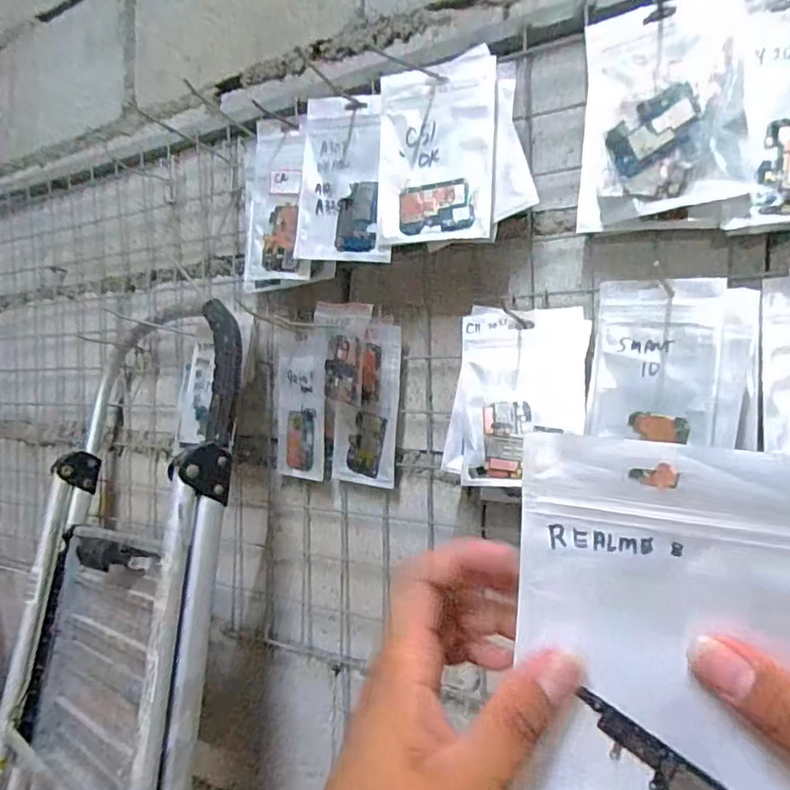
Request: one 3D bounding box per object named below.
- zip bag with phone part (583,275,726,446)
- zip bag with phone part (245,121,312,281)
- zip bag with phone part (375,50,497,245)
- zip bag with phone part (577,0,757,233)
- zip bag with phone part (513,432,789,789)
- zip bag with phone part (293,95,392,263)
[{"bbox_3d":[0.186,-0.025,0.411,0.087,0.111,0.009,0,0,32],"label":"zip bag with phone part"},{"bbox_3d":[-0.123,-0.202,0.596,0.084,0.161,0.015,0,0,29],"label":"zip bag with phone part"},{"bbox_3d":[0.036,-0.213,0.508,0.105,0.148,0.007,0,0,19],"label":"zip bag with phone part"},{"bbox_3d":[0.204,-0.212,0.433,0.122,0.162,0.044,6,5,28],"label":"zip bag with phone part"},{"bbox_3d":[0.100,0.093,0.217,0.102,0.148,0.017,0,0,22],"label":"zip bag with phone part"},{"bbox_3d":[-0.053,-0.205,0.547,0.094,0.148,0.012,0,0,19],"label":"zip bag with phone part"}]

